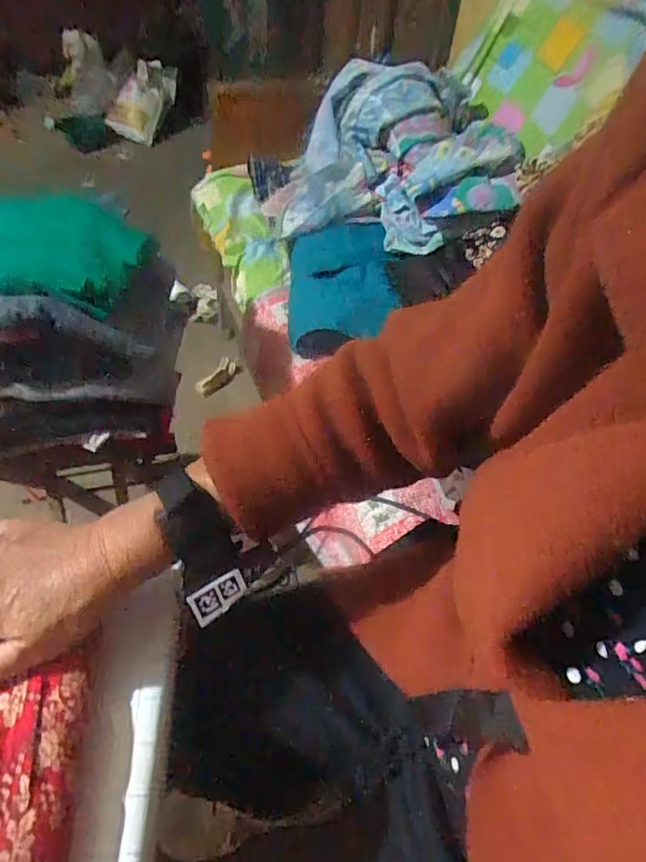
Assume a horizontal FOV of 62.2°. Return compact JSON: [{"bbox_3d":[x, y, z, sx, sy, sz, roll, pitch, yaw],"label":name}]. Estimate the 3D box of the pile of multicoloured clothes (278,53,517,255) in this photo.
[{"bbox_3d":[0.138,-0.494,0.960,0.384,0.189,0.479,14,47,6],"label":"pile of multicoloured clothes"}]

